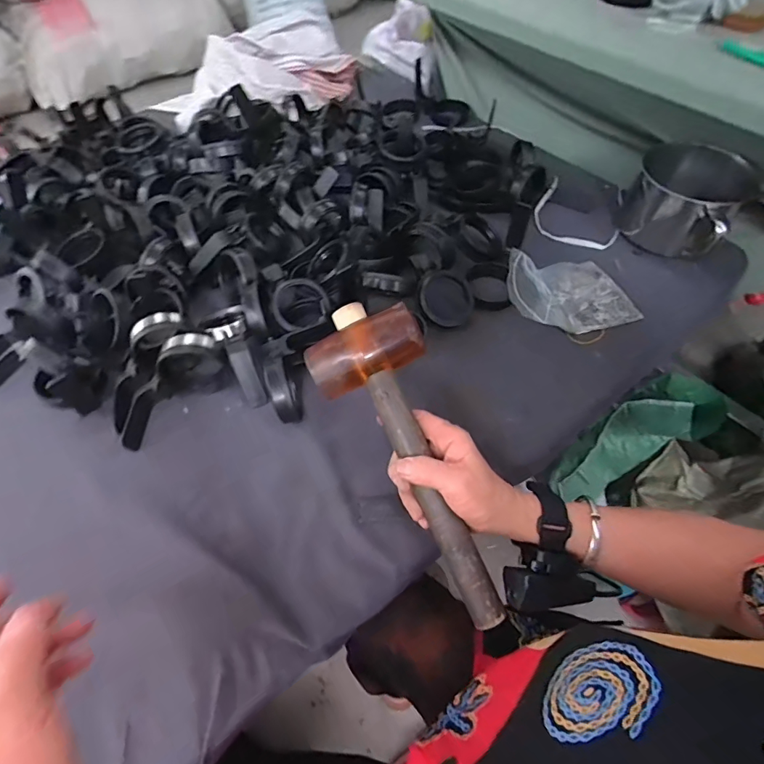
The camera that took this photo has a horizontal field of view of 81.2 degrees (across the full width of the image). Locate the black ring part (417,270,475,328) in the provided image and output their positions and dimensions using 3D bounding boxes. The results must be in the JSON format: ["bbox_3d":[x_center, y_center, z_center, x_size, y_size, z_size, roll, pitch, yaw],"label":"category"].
[{"bbox_3d":[0.076,-0.100,0.534,0.064,0.017,0.068,0,88,-14],"label":"black ring part"}]

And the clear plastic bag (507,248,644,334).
[{"bbox_3d":[0.226,-0.116,0.535,0.149,0.060,0.098,-11,56,-8],"label":"clear plastic bag"}]

